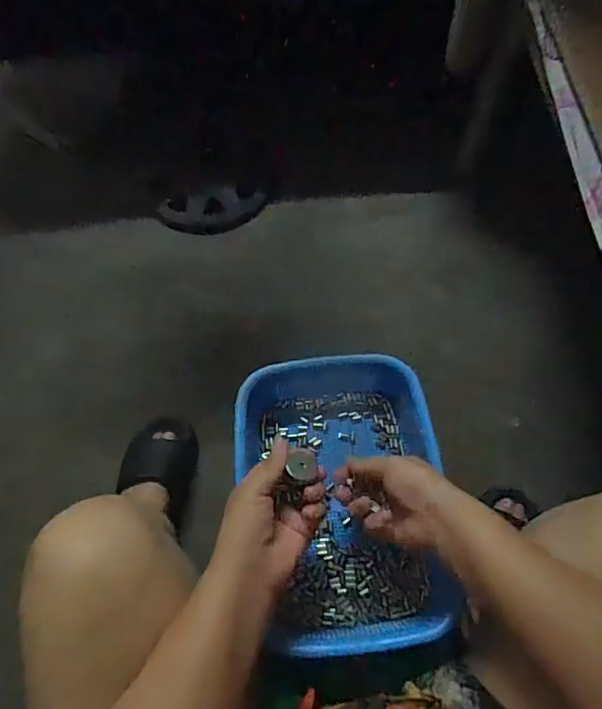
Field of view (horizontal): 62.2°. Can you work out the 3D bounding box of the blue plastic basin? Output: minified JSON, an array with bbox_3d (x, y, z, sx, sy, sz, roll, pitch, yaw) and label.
[{"bbox_3d":[0.038,0.146,0.543,0.205,0.073,0.289,-4,64,-2],"label":"blue plastic basin"}]

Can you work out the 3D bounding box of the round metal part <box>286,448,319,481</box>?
[{"bbox_3d":[0.002,0.096,0.441,0.028,0.004,0.028,11,53,-15],"label":"round metal part"}]

